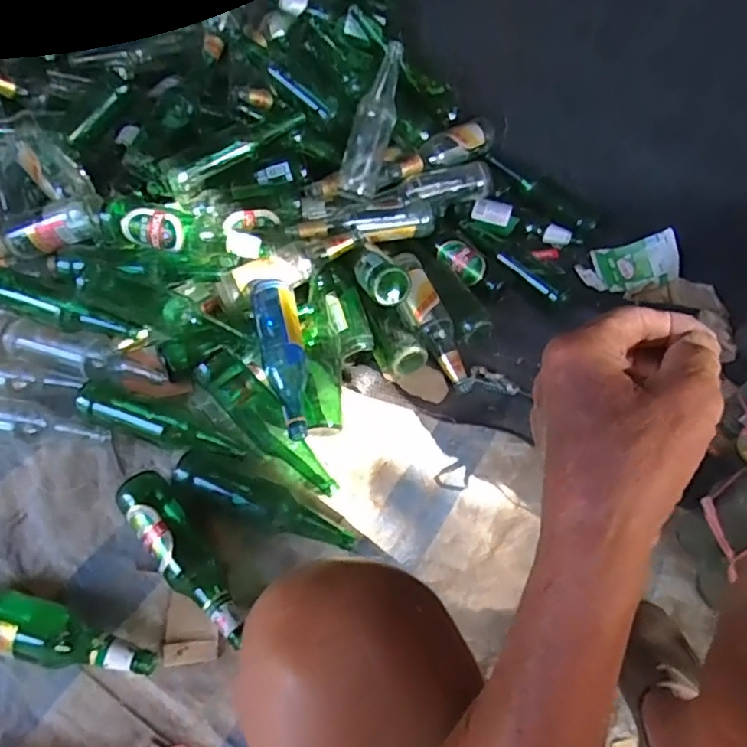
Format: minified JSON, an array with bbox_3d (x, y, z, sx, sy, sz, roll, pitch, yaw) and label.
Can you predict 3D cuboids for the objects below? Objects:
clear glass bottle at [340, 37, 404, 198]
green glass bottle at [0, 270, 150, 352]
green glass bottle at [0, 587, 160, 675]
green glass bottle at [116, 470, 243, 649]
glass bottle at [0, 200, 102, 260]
[{"bbox_3d":[-0.001,-0.458,1.066,0.076,0.055,0.283,14,88,8],"label":"clear glass bottle"},{"bbox_3d":[-0.493,-0.103,0.942,0.284,0.069,0.079,18,57,9],"label":"green glass bottle"},{"bbox_3d":[-0.391,0.313,0.699,0.275,0.063,0.067,13,54,7],"label":"green glass bottle"},{"bbox_3d":[-0.250,0.236,0.760,0.068,0.065,0.273,-34,62,-24],"label":"green glass bottle"},{"bbox_3d":[-0.595,-0.225,0.984,0.306,0.059,0.057,-10,51,19],"label":"glass bottle"}]

